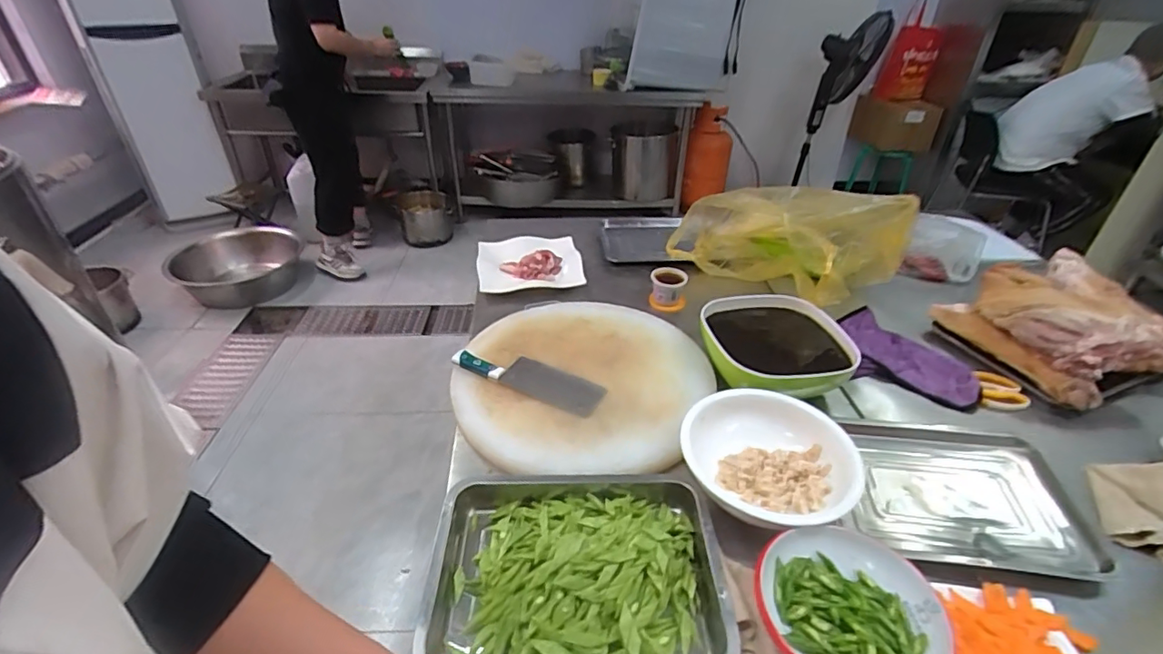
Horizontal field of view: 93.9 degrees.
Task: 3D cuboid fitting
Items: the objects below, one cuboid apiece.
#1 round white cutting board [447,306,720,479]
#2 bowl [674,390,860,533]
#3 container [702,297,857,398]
[{"bbox_3d":[0.003,0.079,0.978,0.437,0.039,0.443,1,35,-1],"label":"round white cutting board"},{"bbox_3d":[0.266,0.196,0.793,0.237,0.068,0.227,1,35,-1],"label":"bowl"},{"bbox_3d":[0.357,0.039,0.997,0.250,0.087,0.244,-5,36,-9],"label":"container"}]

